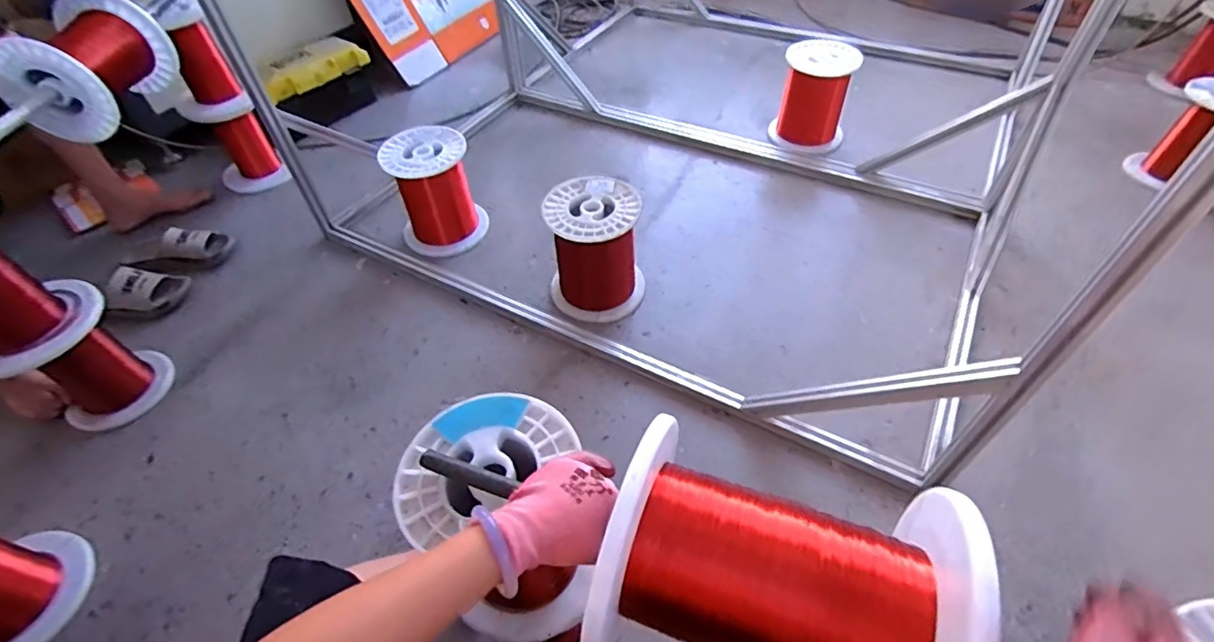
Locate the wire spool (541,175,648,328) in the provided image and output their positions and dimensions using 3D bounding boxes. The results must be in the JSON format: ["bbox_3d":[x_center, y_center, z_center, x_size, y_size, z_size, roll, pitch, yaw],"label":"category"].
[{"bbox_3d":[-0.026,-0.152,1.209,0.197,0.239,0.210,-1,51,1],"label":"wire spool"}]

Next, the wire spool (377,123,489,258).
[{"bbox_3d":[-0.420,-0.320,1.363,0.198,0.238,0.195,-1,51,1],"label":"wire spool"}]

